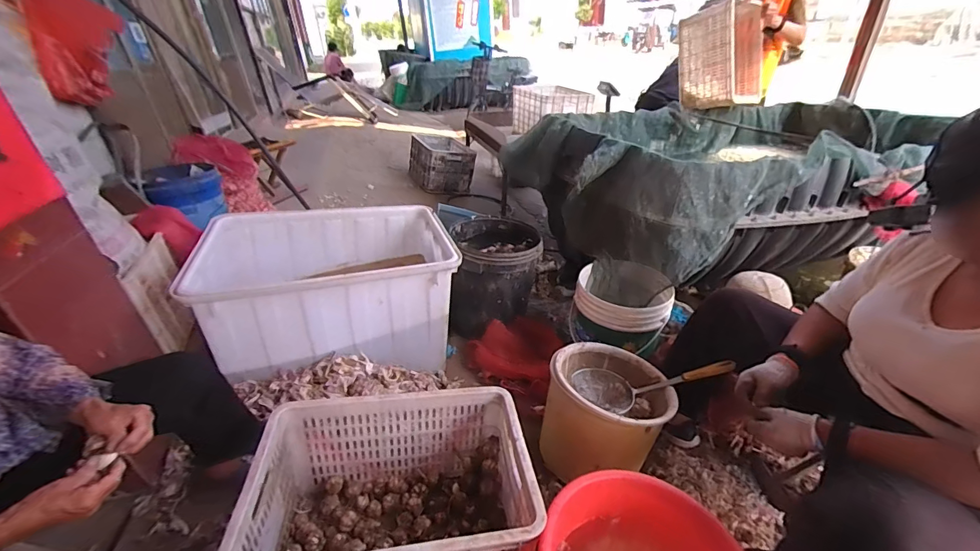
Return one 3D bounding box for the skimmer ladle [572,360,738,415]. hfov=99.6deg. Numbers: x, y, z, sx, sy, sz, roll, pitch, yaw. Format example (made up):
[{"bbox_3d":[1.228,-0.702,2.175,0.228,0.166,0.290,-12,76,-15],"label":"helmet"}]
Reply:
[{"bbox_3d":[0.432,0.289,1.110,0.403,0.069,0.134,-12,30,18],"label":"skimmer ladle"}]

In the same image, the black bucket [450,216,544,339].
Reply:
[{"bbox_3d":[0.019,-0.004,1.641,0.313,0.348,0.352,-2,31,3],"label":"black bucket"}]

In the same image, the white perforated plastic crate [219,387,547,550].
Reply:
[{"bbox_3d":[-0.188,0.474,0.874,0.517,0.306,0.358,-8,32,-6],"label":"white perforated plastic crate"}]

